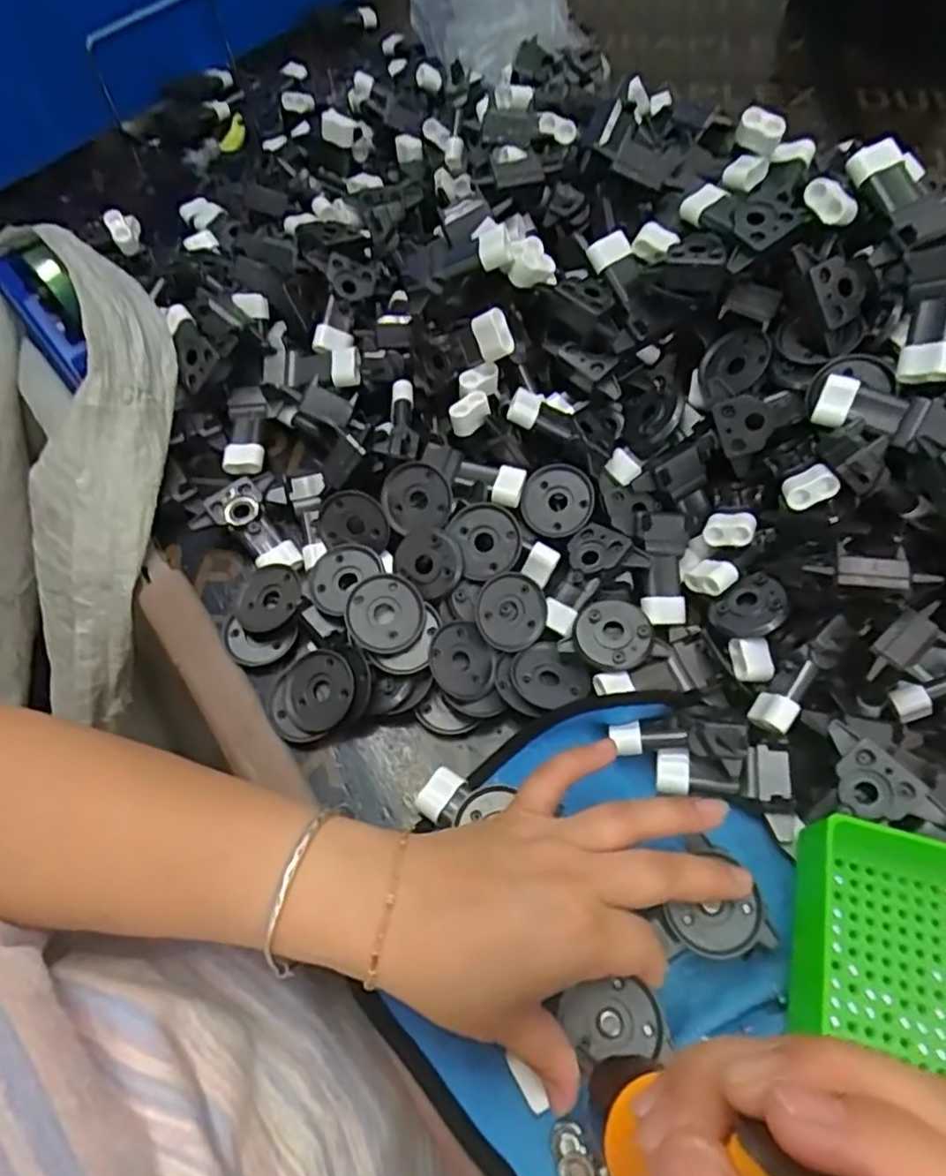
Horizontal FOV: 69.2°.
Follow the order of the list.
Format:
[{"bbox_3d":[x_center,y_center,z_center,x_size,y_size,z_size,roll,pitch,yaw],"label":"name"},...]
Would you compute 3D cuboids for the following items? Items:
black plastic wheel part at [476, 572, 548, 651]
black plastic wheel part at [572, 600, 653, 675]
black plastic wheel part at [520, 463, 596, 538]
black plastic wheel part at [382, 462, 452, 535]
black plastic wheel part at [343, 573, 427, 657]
[{"bbox_3d":[0.021,0.013,0.381,0.040,0.004,0.041,0,88,-18],"label":"black plastic wheel part"},{"bbox_3d":[0.075,0.025,0.366,0.040,0.011,0.039,-1,63,3],"label":"black plastic wheel part"},{"bbox_3d":[0.050,-0.051,0.401,0.041,0.009,0.042,9,92,15],"label":"black plastic wheel part"},{"bbox_3d":[-0.032,-0.052,0.393,0.038,0.014,0.038,1,95,15],"label":"black plastic wheel part"},{"bbox_3d":[-0.048,0.015,0.373,0.041,0.005,0.041,2,82,-11],"label":"black plastic wheel part"}]

